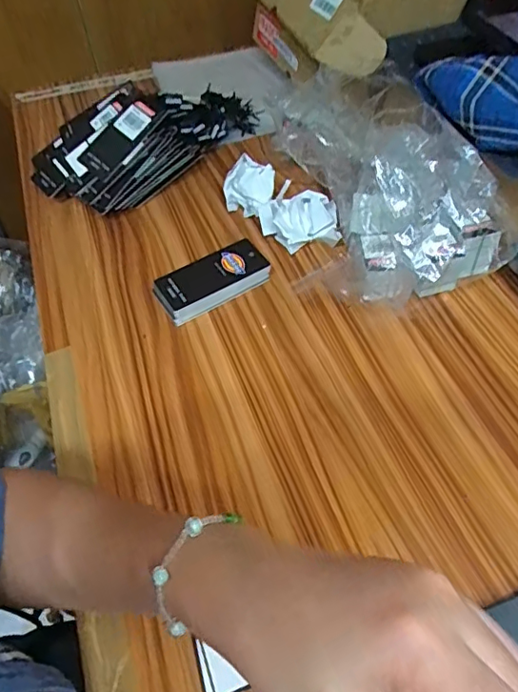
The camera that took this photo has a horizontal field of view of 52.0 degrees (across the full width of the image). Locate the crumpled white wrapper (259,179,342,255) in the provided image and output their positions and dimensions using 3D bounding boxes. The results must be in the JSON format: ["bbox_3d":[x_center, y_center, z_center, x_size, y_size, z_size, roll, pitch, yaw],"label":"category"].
[{"bbox_3d":[0.042,-0.129,0.559,0.081,0.043,0.055,-3,53,2],"label":"crumpled white wrapper"}]

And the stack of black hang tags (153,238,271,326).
[{"bbox_3d":[-0.045,-0.066,0.531,0.111,0.020,0.055,-27,56,-16],"label":"stack of black hang tags"}]

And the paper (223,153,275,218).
[{"bbox_3d":[-0.011,-0.175,0.589,0.052,0.060,0.018,18,20,-9],"label":"paper"}]

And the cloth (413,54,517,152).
[{"bbox_3d":[0.206,-0.224,0.470,0.135,0.043,0.116,18,56,16],"label":"cloth"}]

